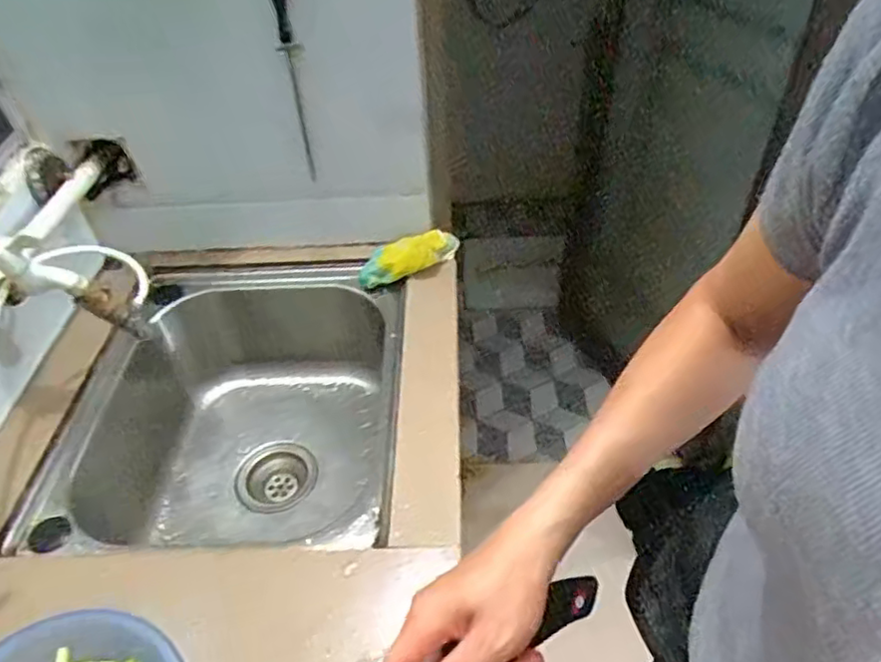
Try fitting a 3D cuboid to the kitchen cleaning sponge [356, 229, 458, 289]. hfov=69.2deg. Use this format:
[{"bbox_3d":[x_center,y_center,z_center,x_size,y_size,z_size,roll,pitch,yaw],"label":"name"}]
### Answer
[{"bbox_3d":[-0.047,-0.103,0.848,0.139,0.044,0.054,-20,44,5],"label":"kitchen cleaning sponge"}]

